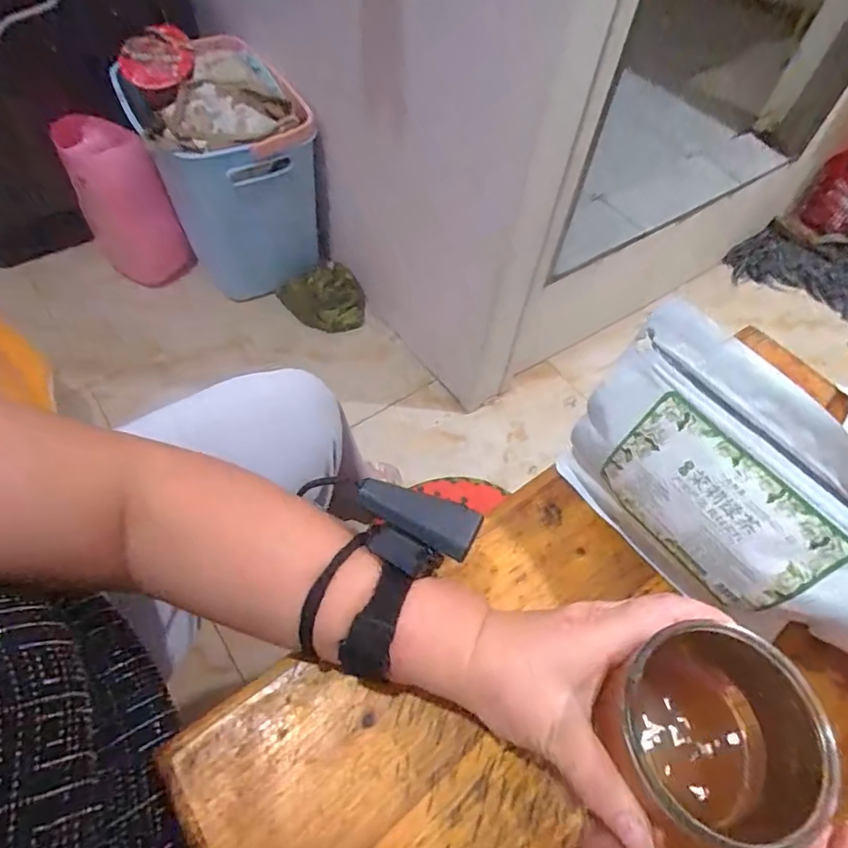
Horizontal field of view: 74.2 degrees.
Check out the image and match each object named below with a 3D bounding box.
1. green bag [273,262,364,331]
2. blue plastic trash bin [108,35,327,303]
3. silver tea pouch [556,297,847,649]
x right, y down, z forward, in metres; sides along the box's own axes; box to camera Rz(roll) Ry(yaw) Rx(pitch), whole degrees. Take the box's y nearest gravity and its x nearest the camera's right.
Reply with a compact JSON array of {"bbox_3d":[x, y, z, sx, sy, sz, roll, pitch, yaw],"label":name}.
[{"bbox_3d":[-0.215,-0.260,1.184,0.162,0.055,0.167,-14,60,-13],"label":"green bag"},{"bbox_3d":[-0.373,-0.477,1.100,0.285,0.409,0.347,-17,61,-15],"label":"blue plastic trash bin"},{"bbox_3d":[0.173,0.046,0.325,0.049,0.146,0.182,-29,64,-21],"label":"silver tea pouch"}]

